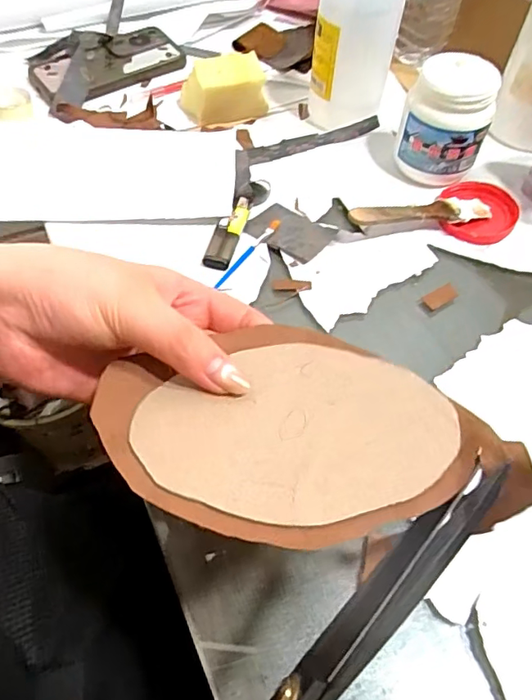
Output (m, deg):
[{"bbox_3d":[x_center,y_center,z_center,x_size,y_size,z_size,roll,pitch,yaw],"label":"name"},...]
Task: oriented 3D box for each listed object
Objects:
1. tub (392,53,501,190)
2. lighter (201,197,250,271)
[{"bbox_3d":[0.163,-0.207,0.484,0.071,0.087,0.071,1,55,-2],"label":"tub"},{"bbox_3d":[-0.033,-0.099,0.454,0.022,0.012,0.085,13,56,6],"label":"lighter"}]

